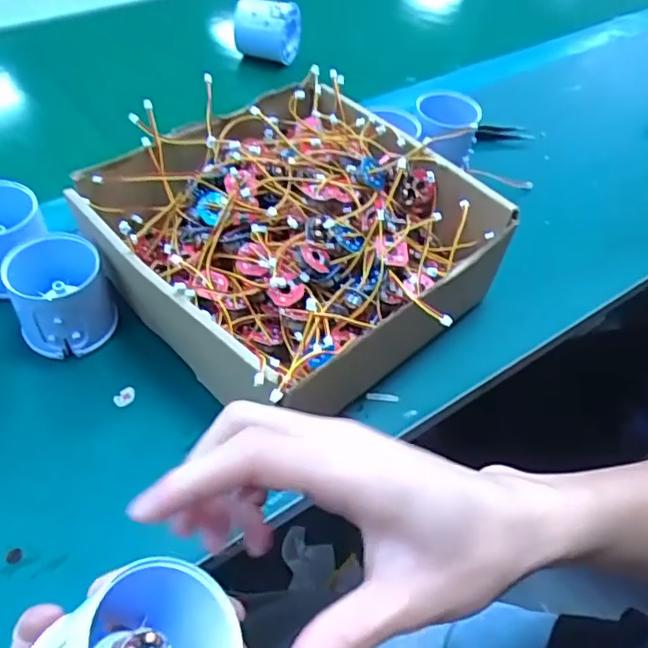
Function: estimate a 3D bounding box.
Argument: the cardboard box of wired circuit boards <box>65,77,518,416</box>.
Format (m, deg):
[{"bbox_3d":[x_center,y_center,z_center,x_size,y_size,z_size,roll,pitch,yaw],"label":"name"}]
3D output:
[{"bbox_3d":[-0.017,-0.051,0.391,0.207,0.082,0.214,-32,59,-29],"label":"cardboard box of wired circuit boards"}]

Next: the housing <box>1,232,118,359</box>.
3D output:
[{"bbox_3d":[-0.153,-0.016,0.363,0.052,0.054,0.048,3,49,-3],"label":"housing"}]

